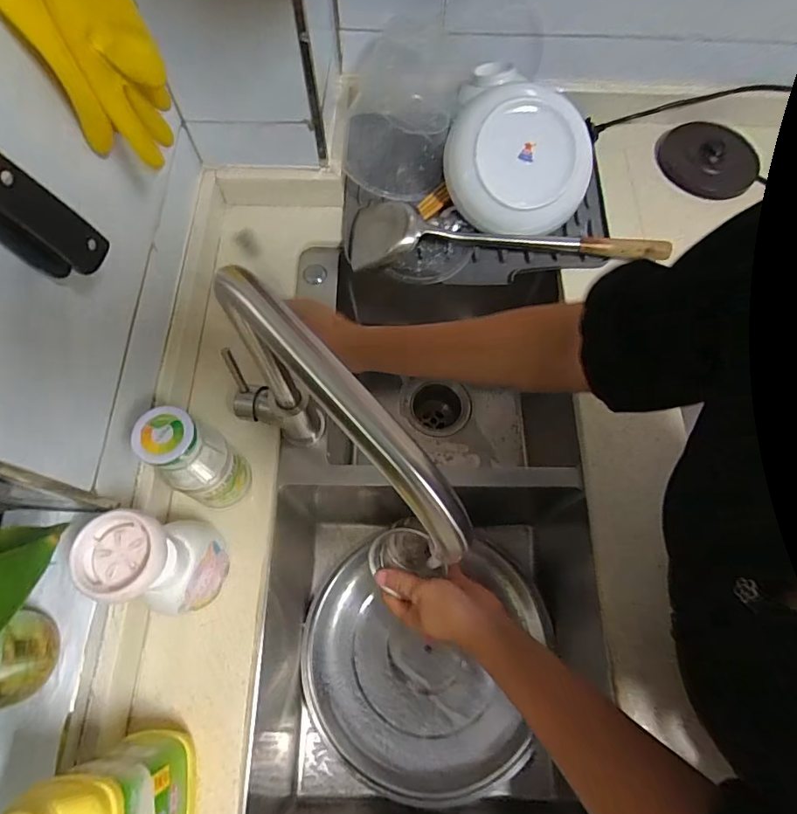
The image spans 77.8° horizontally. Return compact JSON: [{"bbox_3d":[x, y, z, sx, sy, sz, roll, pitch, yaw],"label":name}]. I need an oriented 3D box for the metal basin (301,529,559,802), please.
[{"bbox_3d":[0.034,0.332,0.650,0.314,0.061,0.297,0,68,-1],"label":"metal basin"}]

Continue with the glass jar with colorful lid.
[{"bbox_3d":[-0.184,0.050,0.458,0.052,0.149,0.056,0,68,-1],"label":"glass jar with colorful lid"}]

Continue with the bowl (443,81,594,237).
[{"bbox_3d":[0.158,-0.328,0.643,0.190,0.068,0.198,-1,100,-5],"label":"bowl"}]

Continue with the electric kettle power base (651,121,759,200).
[{"bbox_3d":[0.452,-0.368,0.723,0.137,0.028,0.126,0,68,-1],"label":"electric kettle power base"}]

